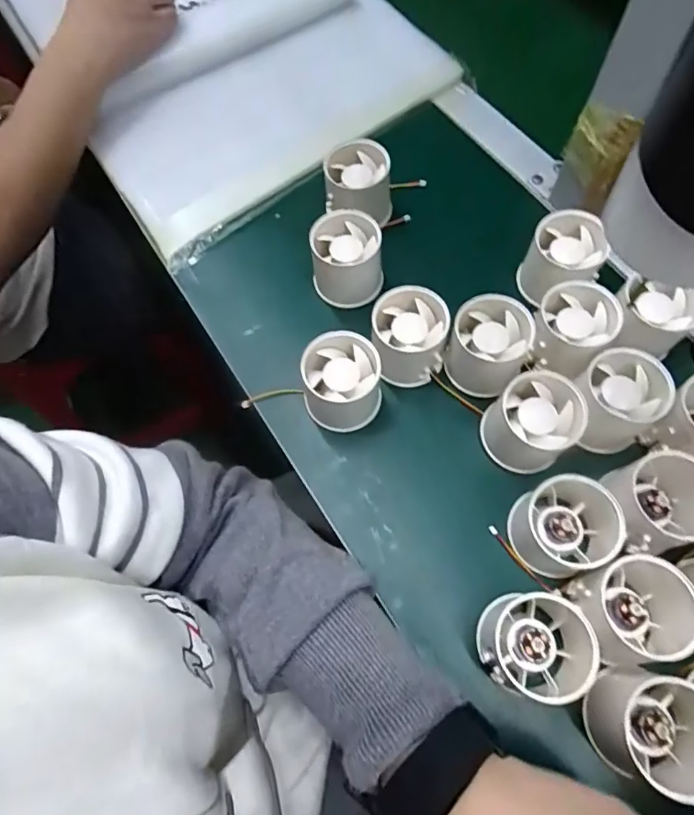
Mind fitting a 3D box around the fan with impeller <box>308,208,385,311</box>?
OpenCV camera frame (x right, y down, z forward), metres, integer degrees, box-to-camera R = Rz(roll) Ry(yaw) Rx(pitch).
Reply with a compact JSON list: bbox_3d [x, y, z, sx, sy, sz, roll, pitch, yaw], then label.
[{"bbox_3d":[0.000,-0.114,0.395,0.051,0.051,0.050,-6,66,0],"label":"fan with impeller"}]

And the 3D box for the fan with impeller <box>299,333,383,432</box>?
[{"bbox_3d":[-0.004,-0.016,0.357,0.052,0.056,0.049,-1,66,2],"label":"fan with impeller"}]

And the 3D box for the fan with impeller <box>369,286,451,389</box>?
[{"bbox_3d":[0.044,-0.049,0.367,0.051,0.052,0.052,0,66,3],"label":"fan with impeller"}]

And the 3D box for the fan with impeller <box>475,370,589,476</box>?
[{"bbox_3d":[0.120,0.011,0.336,0.054,0.051,0.054,-1,66,2],"label":"fan with impeller"}]

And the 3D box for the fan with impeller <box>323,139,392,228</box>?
[{"bbox_3d":[0.008,-0.182,0.420,0.054,0.043,0.049,-8,66,-1],"label":"fan with impeller"}]

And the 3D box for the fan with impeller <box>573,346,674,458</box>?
[{"bbox_3d":[0.176,-0.004,0.335,0.051,0.050,0.051,-1,66,2],"label":"fan with impeller"}]

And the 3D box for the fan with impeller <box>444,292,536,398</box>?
[{"bbox_3d":[0.098,-0.041,0.358,0.051,0.047,0.060,17,68,10],"label":"fan with impeller"}]

